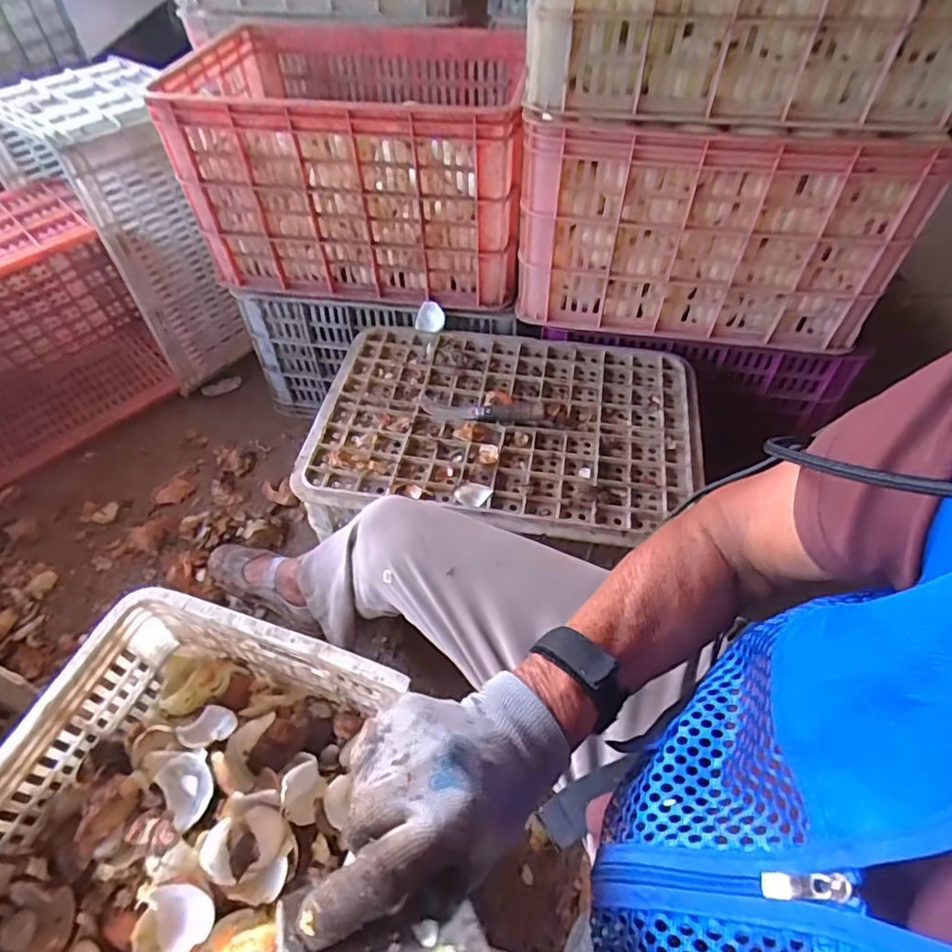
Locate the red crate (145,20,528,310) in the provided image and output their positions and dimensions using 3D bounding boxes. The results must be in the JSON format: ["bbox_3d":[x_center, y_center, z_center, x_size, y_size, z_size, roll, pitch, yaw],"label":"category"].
[{"bbox_3d":[-0.171,-0.518,0.936,0.495,0.265,0.371,3,51,3],"label":"red crate"}]

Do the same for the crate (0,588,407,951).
[{"bbox_3d":[-0.311,0.423,0.546,0.311,0.254,0.508,15,53,12],"label":"crate"}]

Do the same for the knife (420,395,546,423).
[{"bbox_3d":[0.007,-0.096,0.803,0.176,0.026,0.036,7,52,6],"label":"knife"}]

